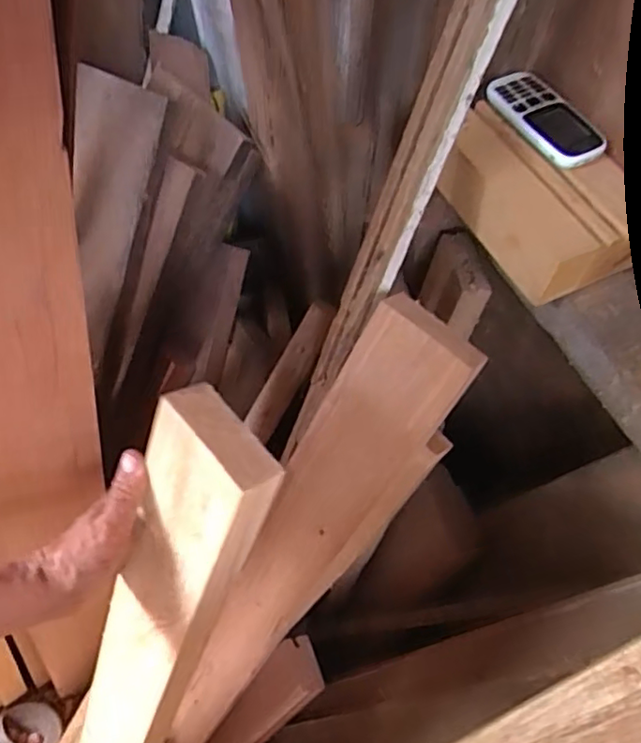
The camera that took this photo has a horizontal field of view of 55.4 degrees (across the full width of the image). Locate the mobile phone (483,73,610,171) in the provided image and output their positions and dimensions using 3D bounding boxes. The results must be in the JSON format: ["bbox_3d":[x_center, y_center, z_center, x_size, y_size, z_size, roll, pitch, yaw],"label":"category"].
[{"bbox_3d":[0.181,-0.207,0.499,0.048,0.014,0.110,-26,64,-15],"label":"mobile phone"}]

